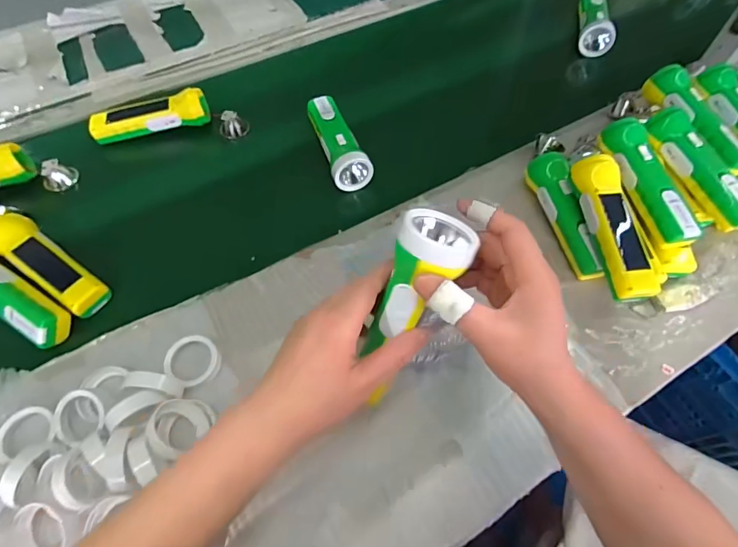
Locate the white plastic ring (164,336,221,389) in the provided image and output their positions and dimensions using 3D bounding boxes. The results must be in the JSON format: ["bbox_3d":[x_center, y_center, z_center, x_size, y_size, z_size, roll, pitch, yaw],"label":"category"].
[{"bbox_3d":[-0.179,0.088,0.428,0.054,0.019,0.048,24,62,15],"label":"white plastic ring"}]

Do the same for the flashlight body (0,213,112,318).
[{"bbox_3d":[-0.374,-0.013,0.482,0.167,0.037,0.051,31,64,18],"label":"flashlight body"}]

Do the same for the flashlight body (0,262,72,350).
[{"bbox_3d":[-0.397,0.020,0.458,0.162,0.037,0.052,26,62,15],"label":"flashlight body"}]

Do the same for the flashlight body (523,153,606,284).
[{"bbox_3d":[0.230,-0.072,0.502,0.040,0.048,0.171,-4,59,-2],"label":"flashlight body"}]

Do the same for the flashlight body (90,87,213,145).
[{"bbox_3d":[-0.323,-0.230,0.621,0.170,0.065,0.047,-12,59,-7],"label":"flashlight body"}]

